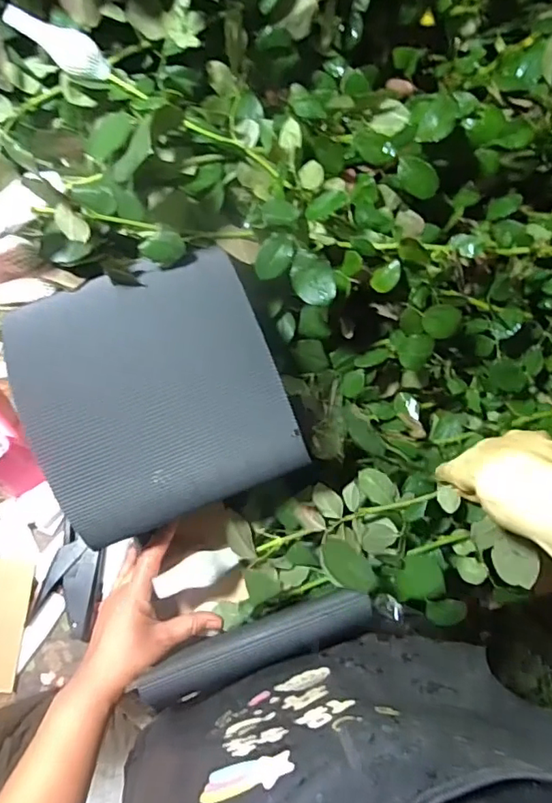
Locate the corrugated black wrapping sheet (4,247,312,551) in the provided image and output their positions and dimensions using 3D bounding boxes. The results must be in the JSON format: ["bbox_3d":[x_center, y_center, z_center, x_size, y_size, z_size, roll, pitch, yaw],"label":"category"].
[{"bbox_3d":[-0.109,-0.007,0.463,0.209,0.036,0.225,-23,87,-5],"label":"corrugated black wrapping sheet"}]

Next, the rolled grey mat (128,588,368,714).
[{"bbox_3d":[-0.015,0.221,0.473,0.206,0.036,0.042,-18,72,-9],"label":"rolled grey mat"}]

